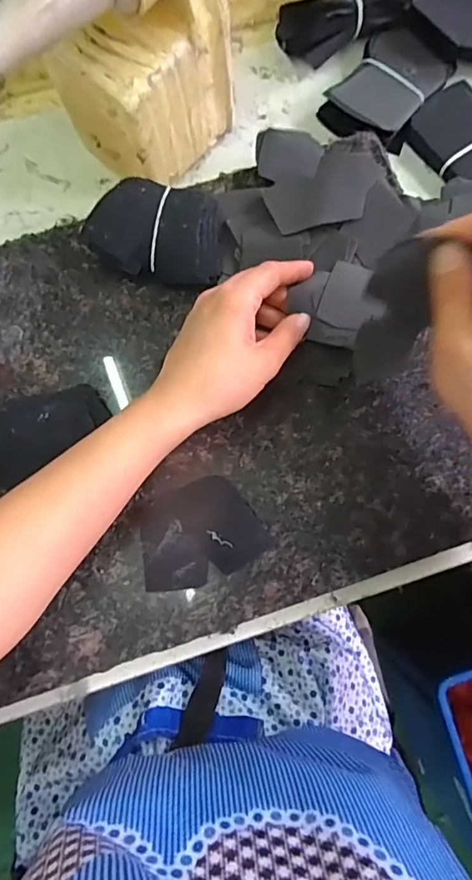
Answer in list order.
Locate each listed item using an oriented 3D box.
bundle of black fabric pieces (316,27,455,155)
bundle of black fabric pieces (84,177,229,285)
[{"bbox_3d":[0.141,-0.324,0.457,0.080,0.020,0.115,38,81,7],"label":"bundle of black fabric pieces"},{"bbox_3d":[-0.064,-0.167,0.397,0.107,0.031,0.068,8,79,2],"label":"bundle of black fabric pieces"}]

